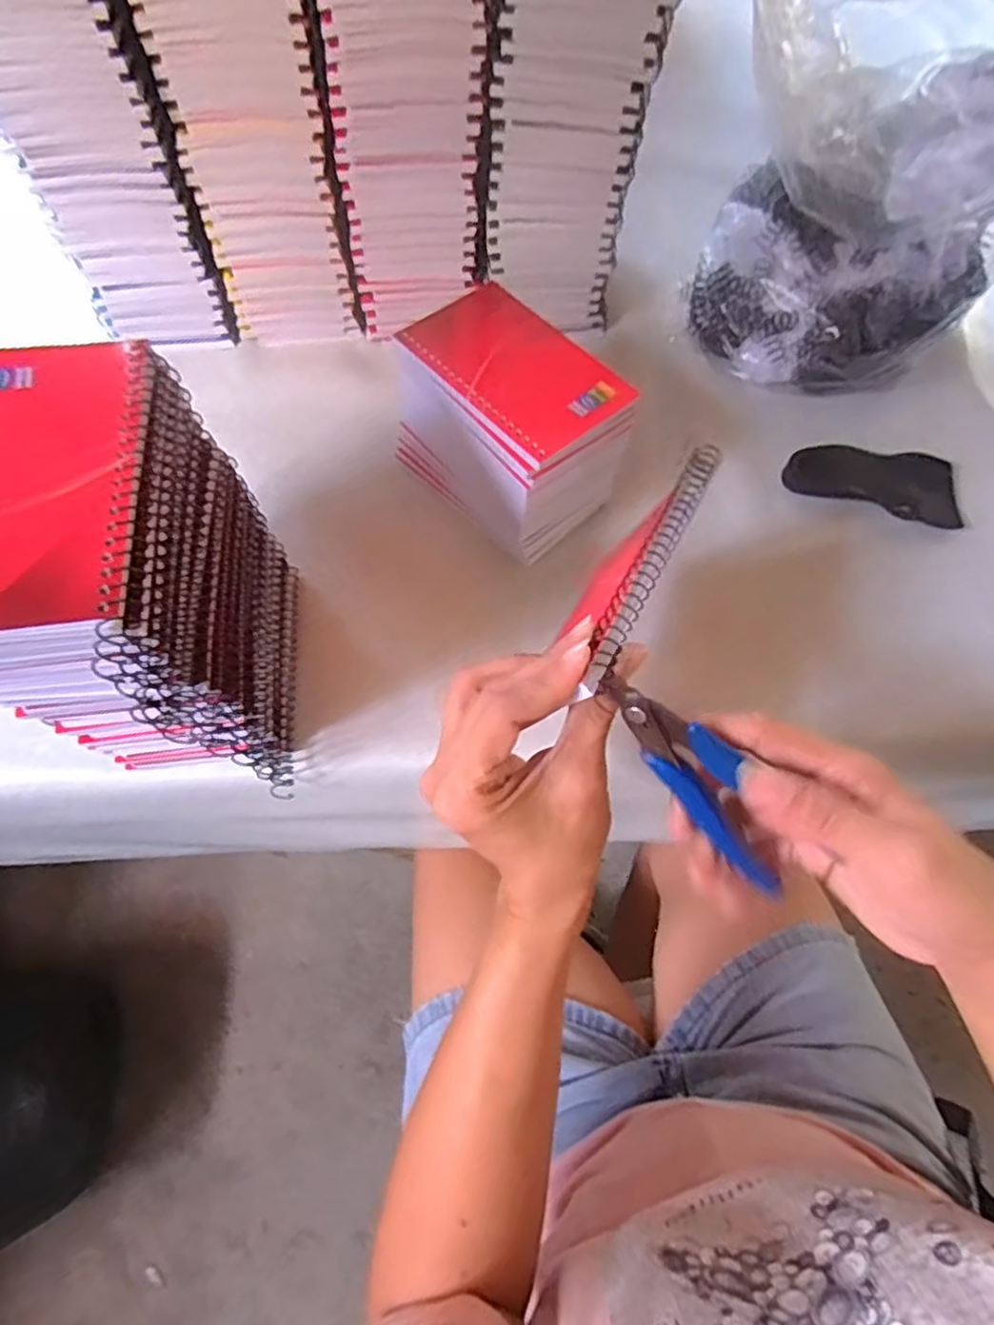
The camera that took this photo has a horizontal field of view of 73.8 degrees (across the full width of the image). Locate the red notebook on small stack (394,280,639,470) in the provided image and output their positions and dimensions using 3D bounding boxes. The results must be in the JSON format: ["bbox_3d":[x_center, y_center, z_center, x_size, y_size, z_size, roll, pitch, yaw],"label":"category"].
[{"bbox_3d":[0.010,-0.171,0.385,0.077,0.009,0.125,-39,71,-18],"label":"red notebook on small stack"}]

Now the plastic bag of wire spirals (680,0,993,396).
[{"bbox_3d":[0.234,-0.295,0.398,0.191,0.275,0.145,2,64,-1],"label":"plastic bag of wire spirals"}]

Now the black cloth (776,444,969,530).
[{"bbox_3d":[0.265,-0.126,0.465,0.121,0.014,0.059,4,64,1],"label":"black cloth"}]

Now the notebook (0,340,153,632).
[{"bbox_3d":[-0.177,-0.067,0.234,0.096,0.009,0.132,-6,65,-4],"label":"notebook"}]

